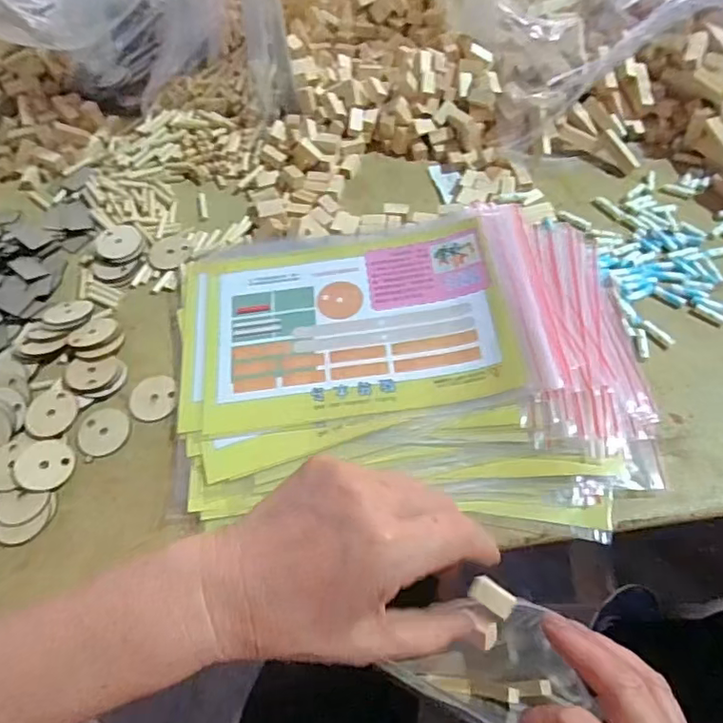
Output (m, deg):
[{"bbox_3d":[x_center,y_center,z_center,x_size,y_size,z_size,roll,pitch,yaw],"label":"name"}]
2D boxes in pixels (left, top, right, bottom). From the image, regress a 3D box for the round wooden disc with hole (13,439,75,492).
[{"bbox_3d":[-0.208,0.066,0.372,0.037,0.006,0.034,-2,59,3],"label":"round wooden disc with hole"}]

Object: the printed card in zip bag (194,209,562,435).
[{"bbox_3d":[0.005,-0.034,0.405,0.234,0.014,0.158,-9,61,5],"label":"printed card in zip bag"}]

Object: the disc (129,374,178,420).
[{"bbox_3d":[-0.146,0.025,0.399,0.032,0.004,0.033,-2,59,3],"label":"disc"}]

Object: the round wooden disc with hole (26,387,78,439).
[{"bbox_3d":[-0.211,0.034,0.386,0.030,0.004,0.034,0,59,4],"label":"round wooden disc with hole"}]

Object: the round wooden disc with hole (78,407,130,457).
[{"bbox_3d":[-0.176,0.048,0.389,0.031,0.004,0.034,-2,59,3],"label":"round wooden disc with hole"}]

